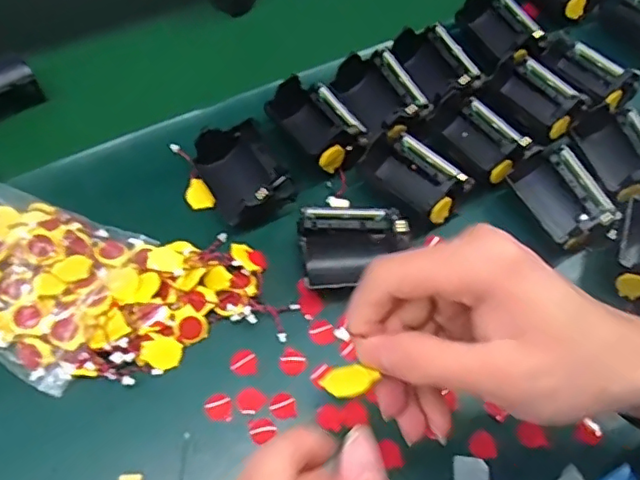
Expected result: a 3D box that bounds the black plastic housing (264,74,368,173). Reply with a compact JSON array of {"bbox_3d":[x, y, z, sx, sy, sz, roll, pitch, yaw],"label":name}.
[{"bbox_3d":[0.000,-0.087,0.429,0.052,0.032,0.076,-34,68,-19],"label":"black plastic housing"}]

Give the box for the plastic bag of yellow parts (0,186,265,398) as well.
[{"bbox_3d":[-0.161,0.025,0.360,0.237,0.049,0.123,13,61,4],"label":"plastic bag of yellow parts"}]

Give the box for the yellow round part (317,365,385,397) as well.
[{"bbox_3d":[0.013,0.061,0.251,0.020,0.004,0.020,-8,32,5],"label":"yellow round part"}]

